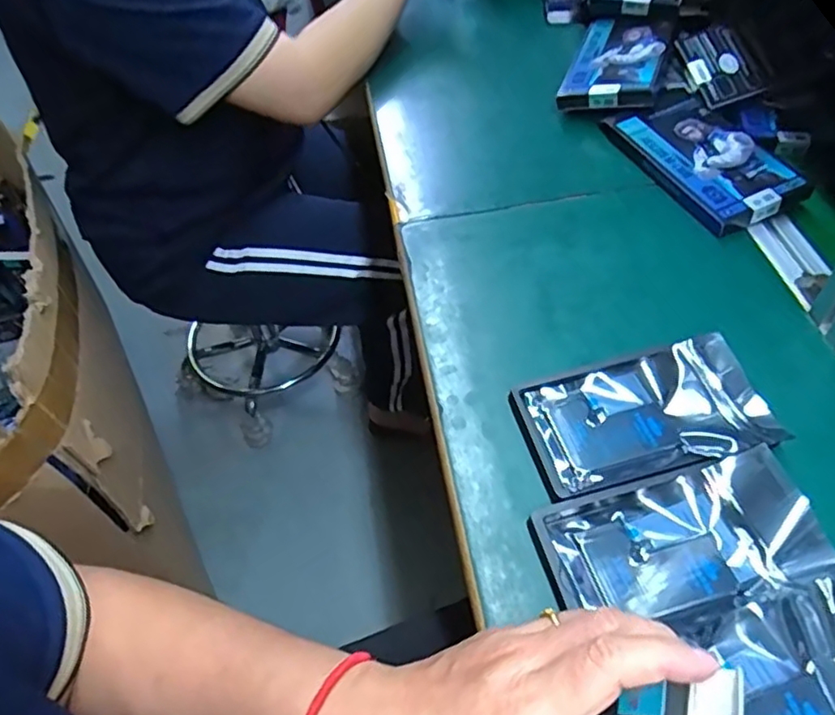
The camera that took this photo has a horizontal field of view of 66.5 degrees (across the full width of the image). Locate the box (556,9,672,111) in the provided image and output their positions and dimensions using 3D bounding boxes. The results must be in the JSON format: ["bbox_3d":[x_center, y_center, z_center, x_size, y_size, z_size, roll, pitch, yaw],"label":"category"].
[{"bbox_3d":[0.213,-0.316,0.673,0.092,0.019,0.152,10,57,25],"label":"box"}]

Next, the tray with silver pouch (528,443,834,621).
[{"bbox_3d":[0.155,0.108,0.380,0.155,0.017,0.080,-12,53,-4],"label":"tray with silver pouch"}]

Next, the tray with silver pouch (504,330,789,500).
[{"bbox_3d":[0.154,0.038,0.437,0.157,0.020,0.092,-13,53,-5],"label":"tray with silver pouch"}]

